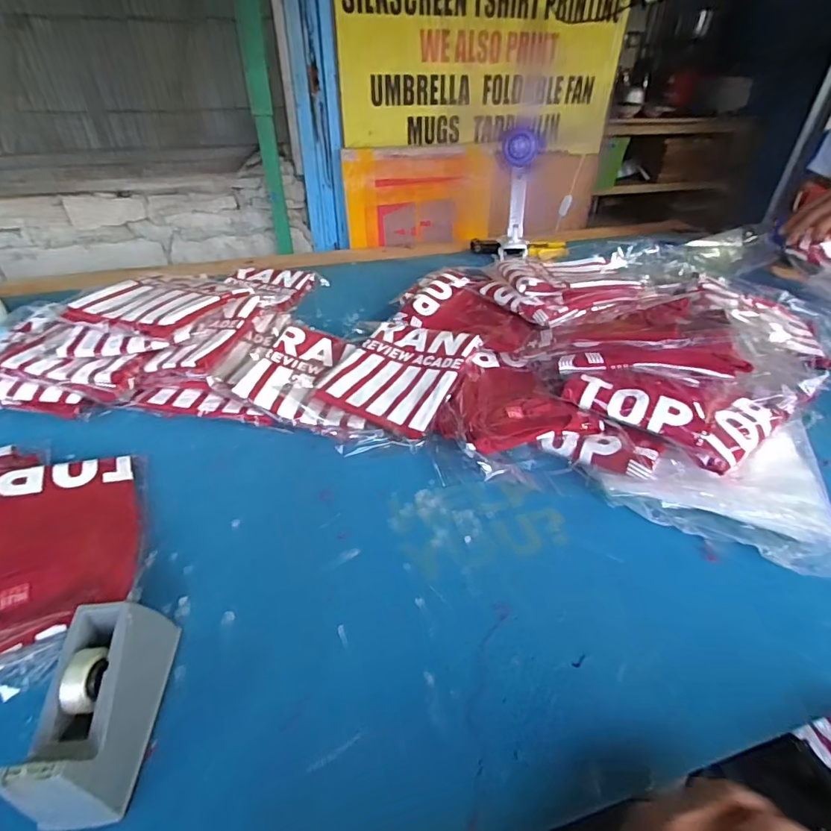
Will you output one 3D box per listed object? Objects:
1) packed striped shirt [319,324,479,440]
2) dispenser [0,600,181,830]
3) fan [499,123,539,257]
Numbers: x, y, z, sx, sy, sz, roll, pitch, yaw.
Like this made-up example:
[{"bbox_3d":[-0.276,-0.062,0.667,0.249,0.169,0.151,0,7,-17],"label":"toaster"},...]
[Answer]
[{"bbox_3d":[-0.026,-0.068,0.736,0.194,0.050,0.230,18,42,21],"label":"packed striped shirt"},{"bbox_3d":[-0.240,0.219,0.356,0.052,0.088,0.134,-2,38,-3],"label":"dispenser"},{"bbox_3d":[0.233,-0.503,1.071,0.074,0.275,0.089,16,41,19],"label":"fan"}]

